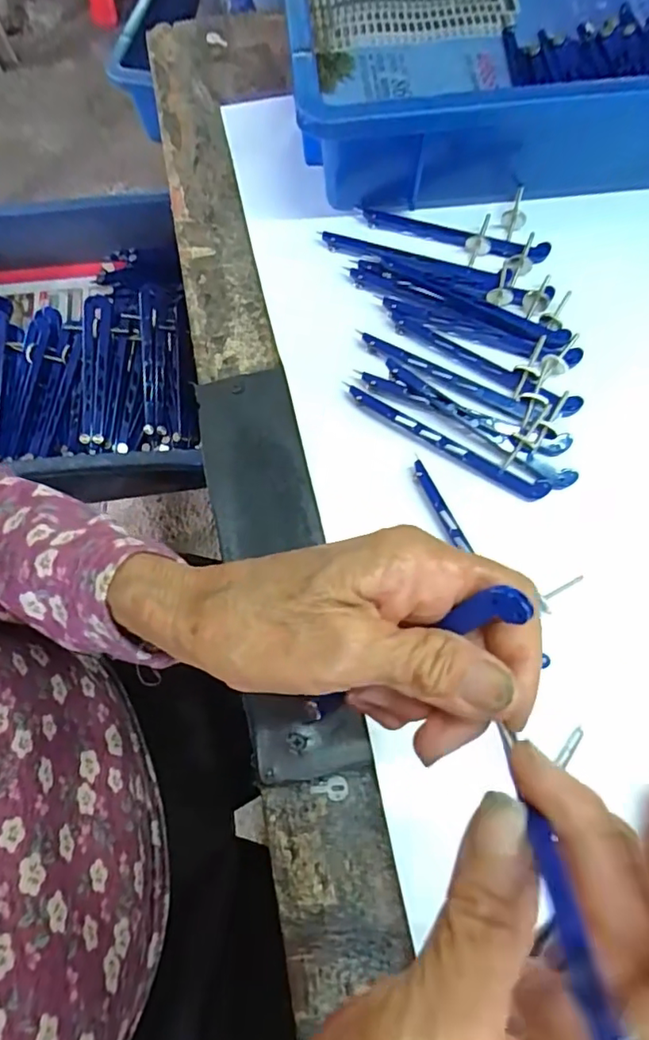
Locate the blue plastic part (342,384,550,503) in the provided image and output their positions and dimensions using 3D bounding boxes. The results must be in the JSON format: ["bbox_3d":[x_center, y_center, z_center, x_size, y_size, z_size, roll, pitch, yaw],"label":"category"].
[{"bbox_3d":[0.065,-0.041,0.313,0.119,0.015,0.010,29,73,11],"label":"blue plastic part"}]

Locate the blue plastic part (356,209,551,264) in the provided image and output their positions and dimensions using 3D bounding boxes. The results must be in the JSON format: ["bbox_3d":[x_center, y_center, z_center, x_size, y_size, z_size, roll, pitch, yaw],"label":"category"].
[{"bbox_3d":[0.079,-0.179,0.358,0.120,0.007,0.014,16,71,6],"label":"blue plastic part"}]

